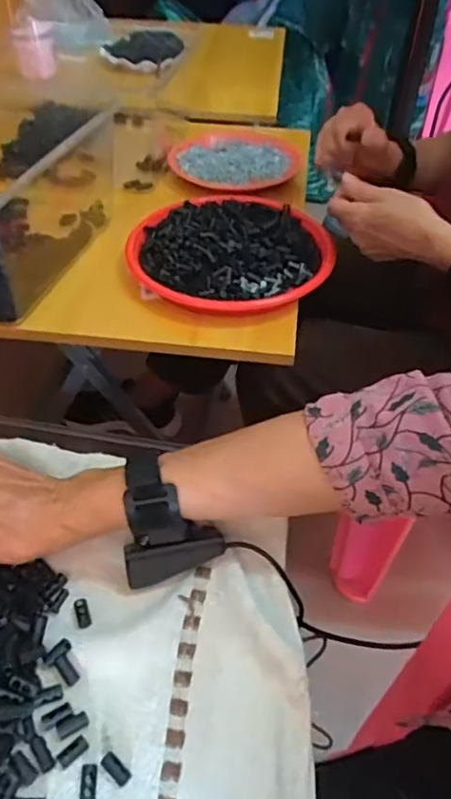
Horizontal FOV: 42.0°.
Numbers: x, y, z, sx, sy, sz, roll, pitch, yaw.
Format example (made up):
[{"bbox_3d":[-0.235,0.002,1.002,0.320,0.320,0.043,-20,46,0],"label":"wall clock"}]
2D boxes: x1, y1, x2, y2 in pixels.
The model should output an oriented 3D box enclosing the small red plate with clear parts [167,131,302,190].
[{"bbox_3d":[0.016,-0.364,0.882,0.187,0.019,0.191,3,46,-3],"label":"small red plate with clear parts"}]

